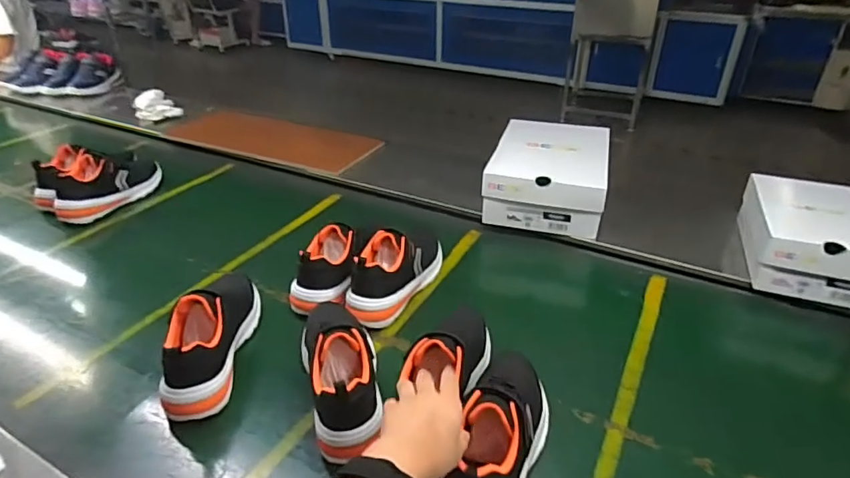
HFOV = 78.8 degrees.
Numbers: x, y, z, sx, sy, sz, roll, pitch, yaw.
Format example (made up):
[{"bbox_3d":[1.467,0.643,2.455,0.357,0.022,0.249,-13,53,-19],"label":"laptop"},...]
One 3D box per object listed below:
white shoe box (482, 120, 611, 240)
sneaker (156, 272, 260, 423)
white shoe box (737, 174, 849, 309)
[{"bbox_3d":[0.264,-0.137,1.092,0.228,0.122,0.286,8,33,16],"label":"white shoe box"},{"bbox_3d":[-0.302,0.118,0.727,0.080,0.108,0.243,-1,32,0],"label":"sneaker"},{"bbox_3d":[0.661,-0.008,0.895,0.171,0.098,0.258,12,34,21],"label":"white shoe box"}]

